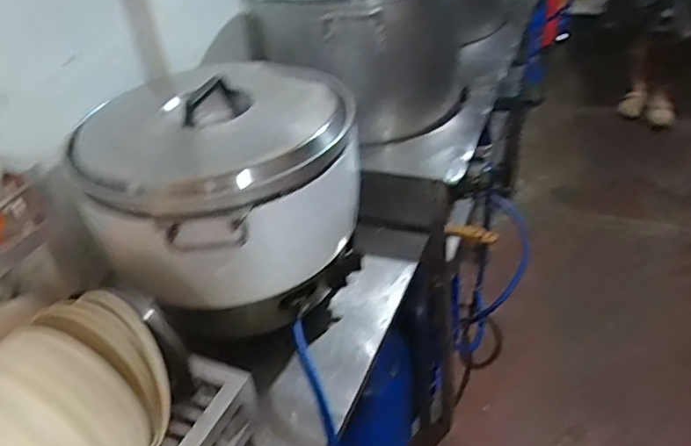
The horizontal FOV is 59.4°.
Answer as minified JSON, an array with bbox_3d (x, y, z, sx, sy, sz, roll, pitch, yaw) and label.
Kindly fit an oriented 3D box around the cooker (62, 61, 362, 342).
[{"bbox_3d":[-0.196,-0.038,1.101,0.368,0.343,0.455,18,43,29],"label":"cooker"}]

